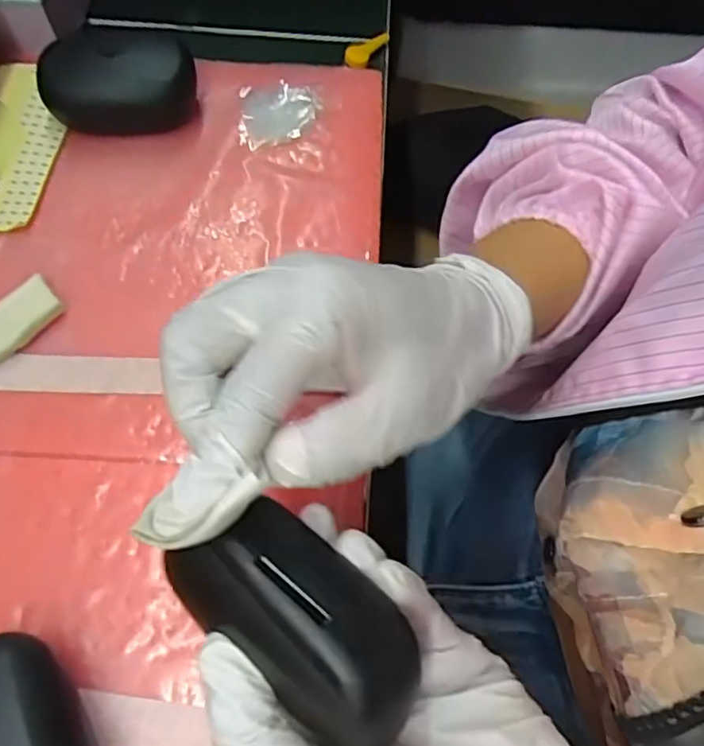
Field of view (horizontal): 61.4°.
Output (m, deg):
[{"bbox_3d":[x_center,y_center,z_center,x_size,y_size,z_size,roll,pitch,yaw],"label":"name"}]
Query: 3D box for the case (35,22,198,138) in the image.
[{"bbox_3d":[-0.134,-0.167,0.342,0.086,0.039,0.053,3,66,-1],"label":"case"}]

